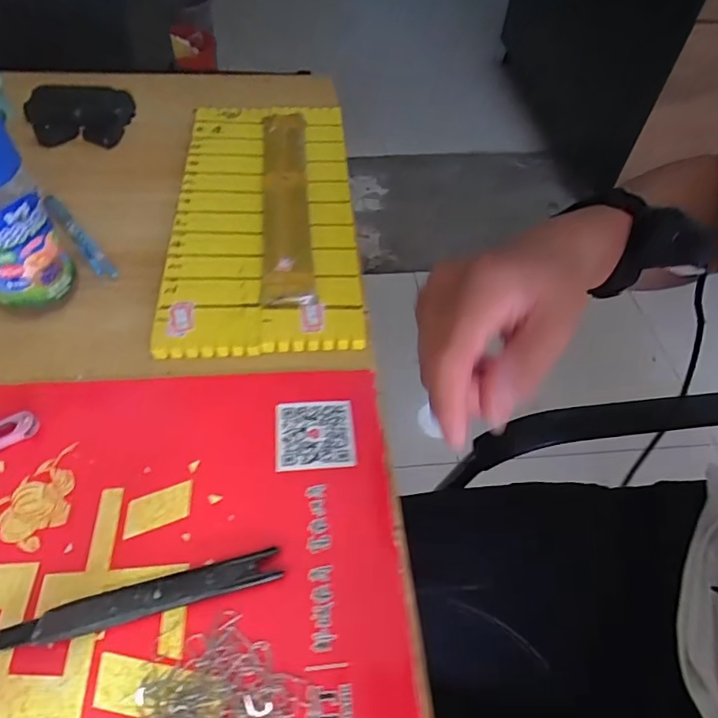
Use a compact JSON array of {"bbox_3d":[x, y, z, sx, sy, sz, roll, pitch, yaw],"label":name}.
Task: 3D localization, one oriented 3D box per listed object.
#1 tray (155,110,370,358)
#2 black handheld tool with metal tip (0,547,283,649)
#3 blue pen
[{"bbox_3d":[-0.088,-0.152,0.488,0.160,0.017,0.330,-3,54,-5],"label":"tray"},{"bbox_3d":[-0.130,0.133,0.278,0.172,0.012,0.018,-12,55,-11],"label":"black handheld tool with metal tip"},{"bbox_3d":[-0.250,-0.110,0.461,0.012,0.007,0.126,-34,62,-25],"label":"blue pen"}]

